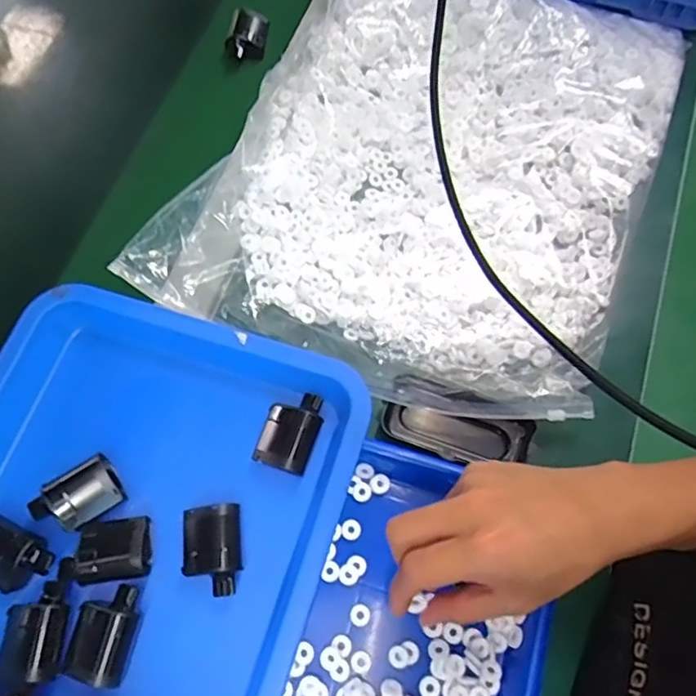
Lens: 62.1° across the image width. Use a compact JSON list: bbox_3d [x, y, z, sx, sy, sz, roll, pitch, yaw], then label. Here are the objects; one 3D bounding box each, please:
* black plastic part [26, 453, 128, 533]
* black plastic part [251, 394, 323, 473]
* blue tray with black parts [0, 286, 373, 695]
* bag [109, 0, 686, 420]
[{"bbox_3d":[-0.181,0.101,0.387,0.057,0.022,0.034,-34,74,-14],"label":"black plastic part"},{"bbox_3d":[-0.039,0.059,0.404,0.038,0.036,0.059,19,71,7],"label":"black plastic part"},{"bbox_3d":[-0.162,0.129,0.378,0.286,0.046,0.325,18,69,5],"label":"blue tray with black parts"},{"bbox_3d":[0.071,-0.172,0.501,0.375,0.063,0.425,24,70,7],"label":"bag"}]

